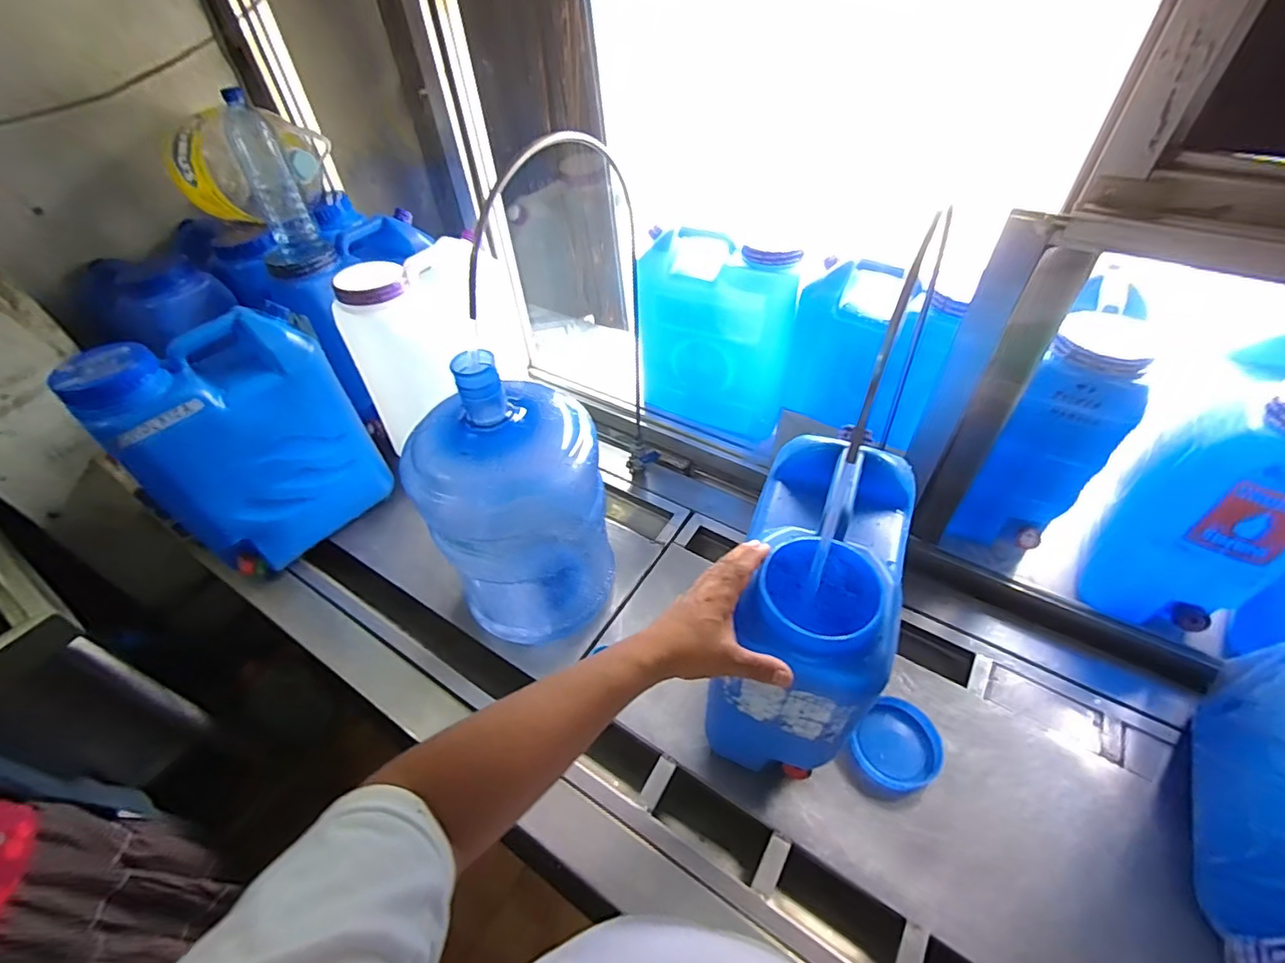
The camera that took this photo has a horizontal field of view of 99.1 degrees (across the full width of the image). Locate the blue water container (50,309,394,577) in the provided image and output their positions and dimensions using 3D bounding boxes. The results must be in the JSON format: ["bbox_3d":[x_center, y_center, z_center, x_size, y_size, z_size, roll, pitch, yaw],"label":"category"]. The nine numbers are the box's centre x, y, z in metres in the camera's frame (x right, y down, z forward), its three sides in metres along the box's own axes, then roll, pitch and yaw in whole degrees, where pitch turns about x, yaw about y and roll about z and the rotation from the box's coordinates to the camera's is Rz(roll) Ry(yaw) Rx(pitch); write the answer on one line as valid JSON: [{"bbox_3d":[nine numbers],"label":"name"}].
[{"bbox_3d":[-0.678,-0.069,0.953,0.161,0.395,0.329,32,57,29],"label":"blue water container"}]

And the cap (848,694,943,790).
[{"bbox_3d":[0.354,0.368,0.760,0.110,0.034,0.104,-2,47,2],"label":"cap"}]

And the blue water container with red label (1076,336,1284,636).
[{"bbox_3d":[0.831,0.015,0.792,0.186,0.376,0.253,31,57,29],"label":"blue water container with red label"}]

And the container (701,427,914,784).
[{"bbox_3d":[0.194,0.164,0.667,0.172,0.357,0.273,16,50,18],"label":"container"}]

